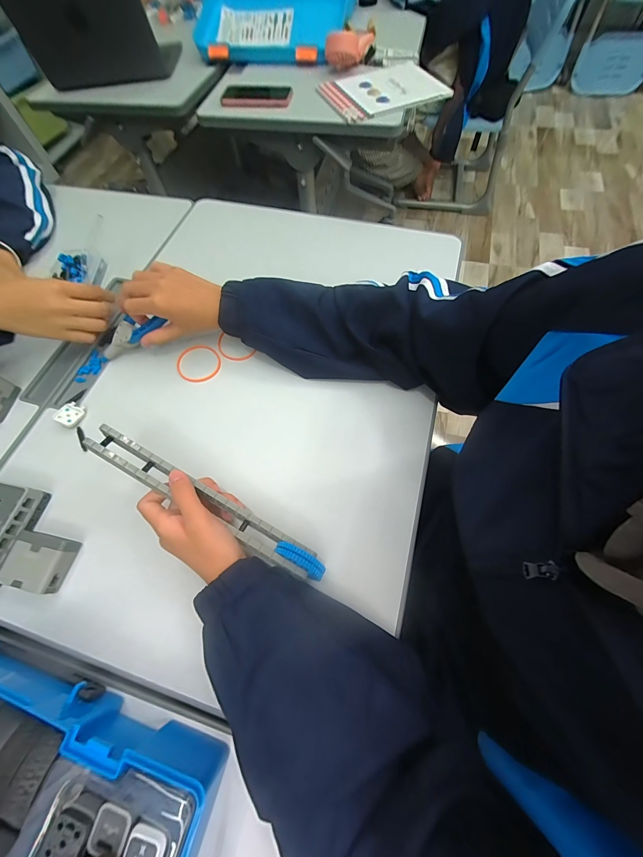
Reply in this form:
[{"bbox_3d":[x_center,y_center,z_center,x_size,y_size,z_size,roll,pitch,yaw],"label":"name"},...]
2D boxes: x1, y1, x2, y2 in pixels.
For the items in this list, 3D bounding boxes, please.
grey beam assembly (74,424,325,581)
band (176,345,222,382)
[{"bbox_3d":[-0.117,0.071,0.314,0.265,0.040,0.032,29,69,5],"label":"grey beam assembly"},{"bbox_3d":[-0.170,-0.090,0.438,0.062,0.004,0.057,-1,65,2],"label":"band"}]

